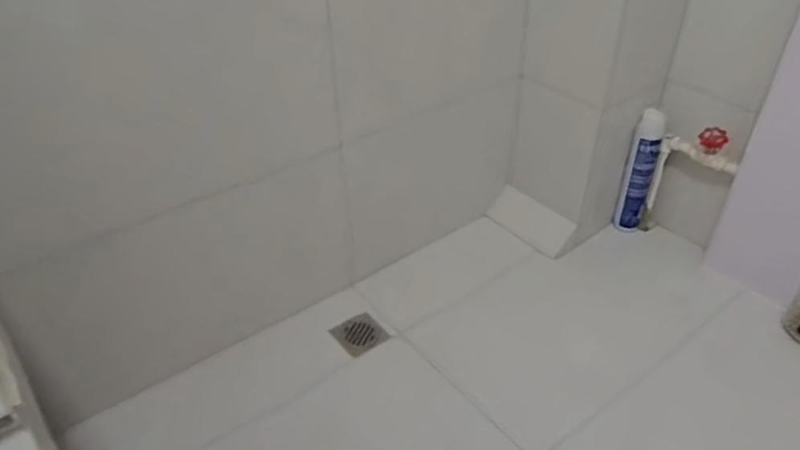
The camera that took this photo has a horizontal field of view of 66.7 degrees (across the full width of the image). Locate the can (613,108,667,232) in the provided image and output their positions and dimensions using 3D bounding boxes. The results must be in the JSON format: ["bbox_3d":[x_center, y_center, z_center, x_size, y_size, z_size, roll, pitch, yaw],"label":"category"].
[{"bbox_3d":[0.647,-0.147,1.634,0.066,0.333,0.058,21,42,26],"label":"can"}]

